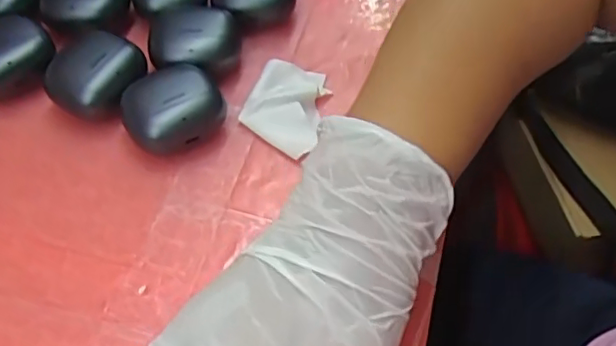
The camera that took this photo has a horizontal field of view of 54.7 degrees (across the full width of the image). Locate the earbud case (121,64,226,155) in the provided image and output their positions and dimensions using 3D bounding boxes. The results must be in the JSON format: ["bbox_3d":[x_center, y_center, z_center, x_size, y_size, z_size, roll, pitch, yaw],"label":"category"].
[{"bbox_3d":[-0.078,-0.035,0.350,0.055,0.031,0.045,-23,57,-17],"label":"earbud case"}]

